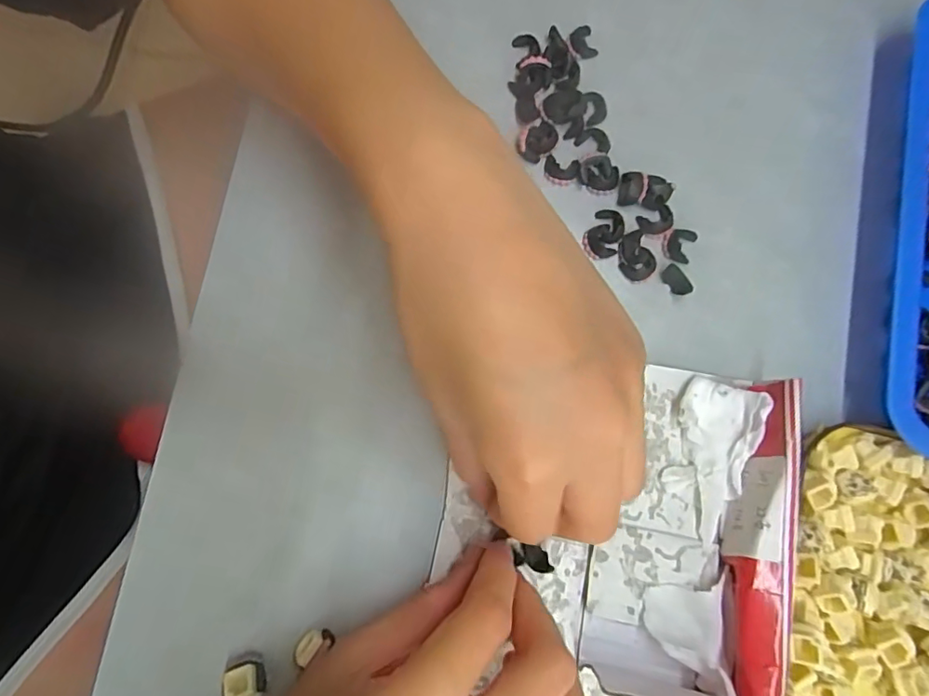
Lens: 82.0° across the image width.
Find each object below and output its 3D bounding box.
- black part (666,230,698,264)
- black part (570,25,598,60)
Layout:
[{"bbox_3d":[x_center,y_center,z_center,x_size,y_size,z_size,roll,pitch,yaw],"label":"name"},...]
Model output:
[{"bbox_3d":[0.100,-0.047,0.247,0.012,0.005,0.015,24,79,2],"label":"black part"},{"bbox_3d":[0.058,-0.149,0.262,0.012,0.005,0.015,-17,81,-4],"label":"black part"}]

